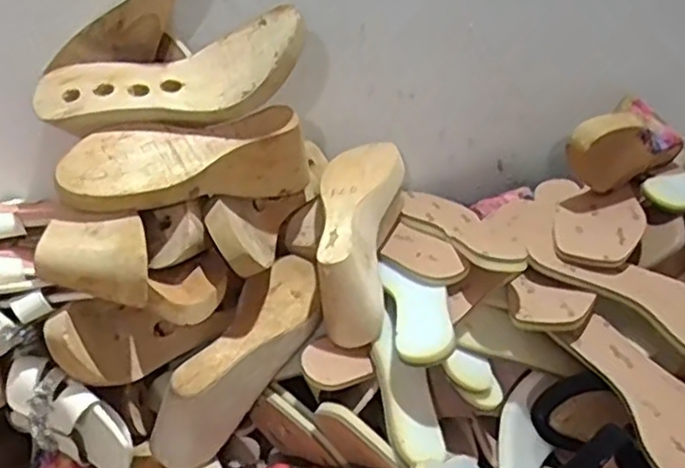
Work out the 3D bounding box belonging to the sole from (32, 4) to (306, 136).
[{"bbox_3d":[-0.145,-0.136,0.600,0.227,0.063,0.072,-15,35,-4],"label":"sole"}]

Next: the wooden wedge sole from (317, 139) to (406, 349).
[{"bbox_3d":[0.015,-0.010,0.676,0.078,0.077,0.221,8,53,1],"label":"wooden wedge sole"}]

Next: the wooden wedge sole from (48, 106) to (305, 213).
[{"bbox_3d":[-0.131,-0.064,0.609,0.222,0.071,0.077,-18,40,-34],"label":"wooden wedge sole"}]

